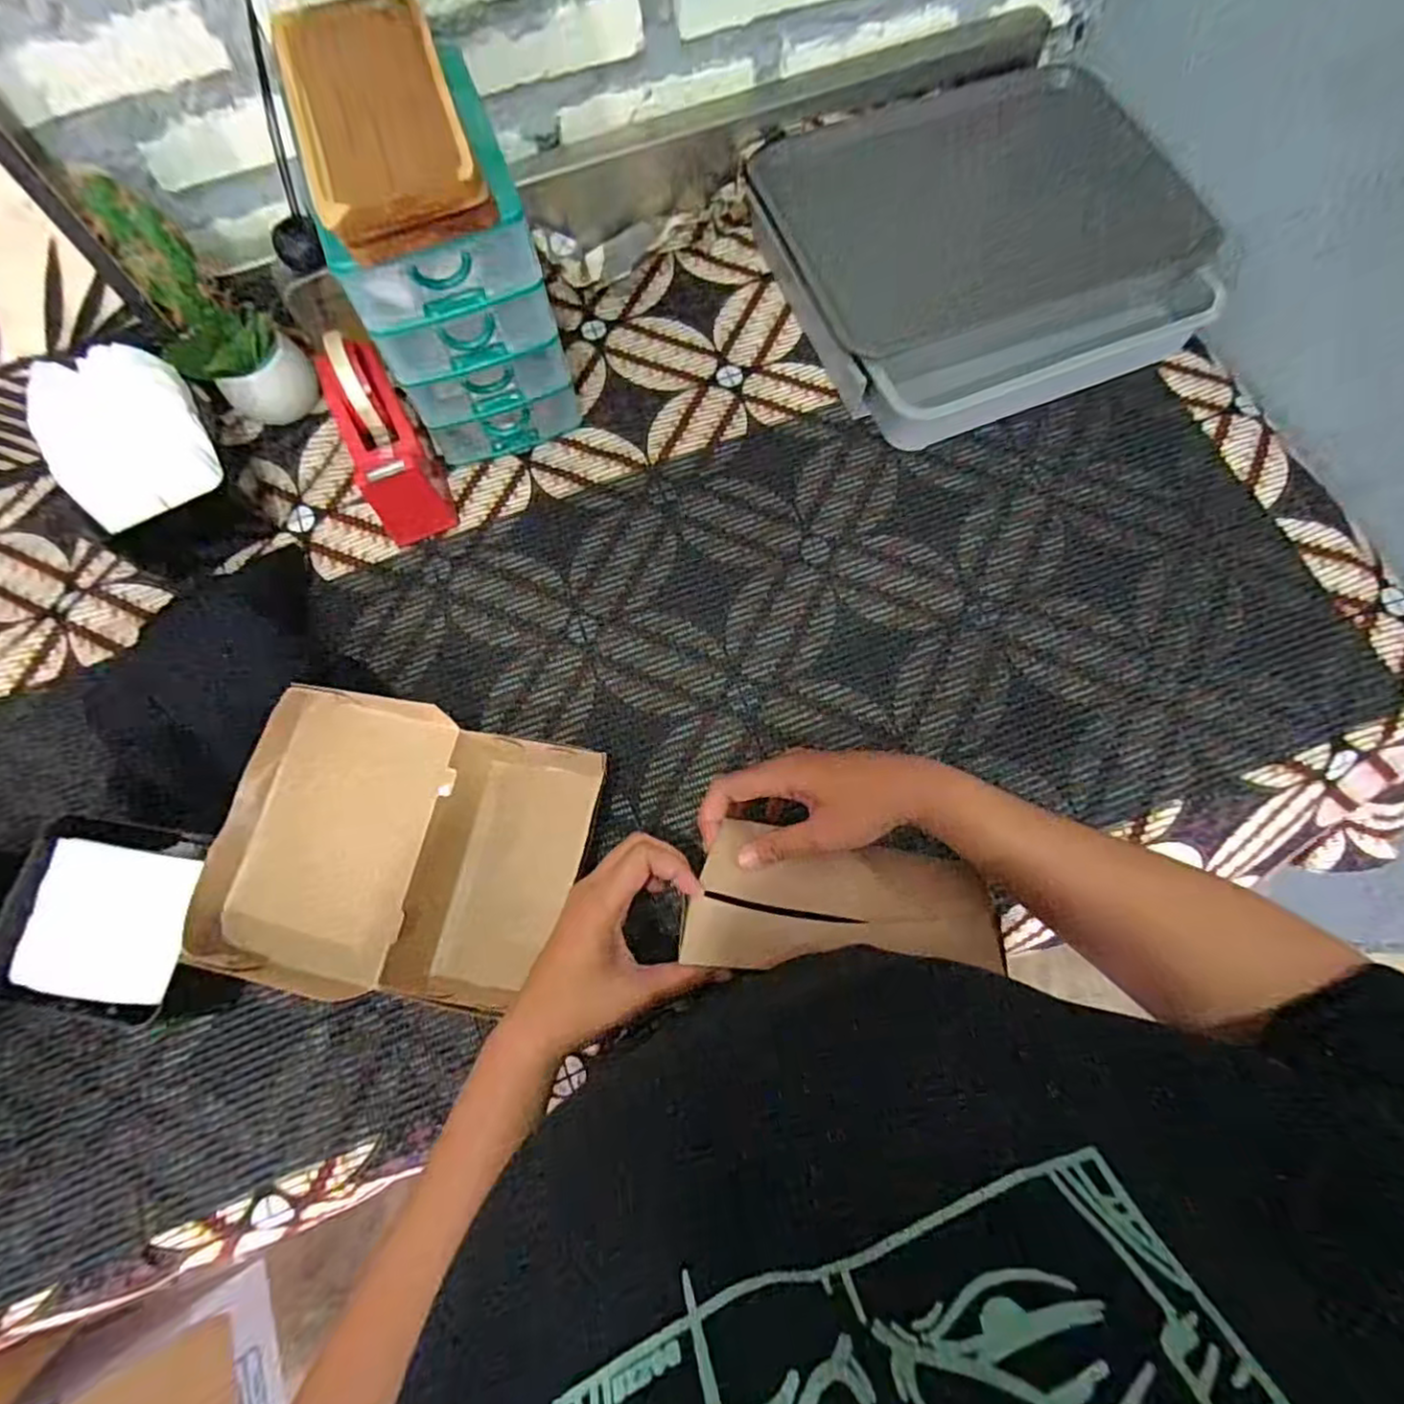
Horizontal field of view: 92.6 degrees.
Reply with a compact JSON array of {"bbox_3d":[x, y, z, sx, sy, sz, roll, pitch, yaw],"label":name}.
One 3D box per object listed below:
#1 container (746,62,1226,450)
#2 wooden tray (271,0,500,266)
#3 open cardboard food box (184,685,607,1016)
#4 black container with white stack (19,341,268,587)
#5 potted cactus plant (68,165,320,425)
[{"bbox_3d":[0.259,-0.430,0.637,0.350,0.073,0.324,-20,71,-4],"label":"container"},{"bbox_3d":[-0.210,-0.377,0.439,0.098,0.046,0.183,-21,73,-5],"label":"wooden tray"},{"bbox_3d":[-0.202,0.104,0.464,0.202,0.091,0.192,15,72,8],"label":"open cardboard food box"},{"bbox_3d":[-0.456,-0.195,0.561,0.117,0.119,0.133,-31,72,-8],"label":"black container with white stack"},{"bbox_3d":[-0.419,-0.325,0.562,0.072,0.191,0.081,37,76,14],"label":"potted cactus plant"}]

